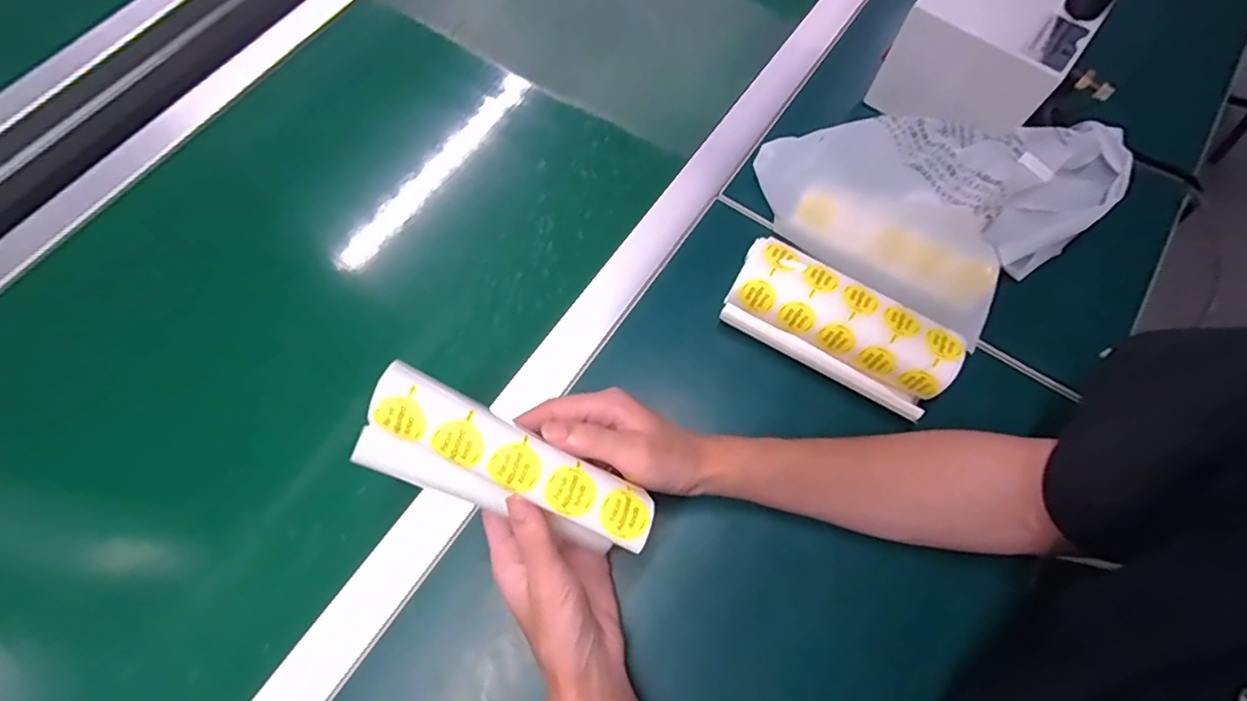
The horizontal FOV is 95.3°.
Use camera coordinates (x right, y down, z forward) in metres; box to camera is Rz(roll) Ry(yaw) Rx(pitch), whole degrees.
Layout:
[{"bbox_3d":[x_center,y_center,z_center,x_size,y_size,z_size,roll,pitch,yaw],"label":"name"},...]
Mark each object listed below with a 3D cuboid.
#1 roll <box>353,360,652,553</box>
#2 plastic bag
[{"bbox_3d":[-0.061,0.066,0.311,0.156,0.042,0.049,25,69,-3],"label":"roll"},{"bbox_3d":[0.266,-0.147,0.486,0.225,0.056,0.222,41,73,16],"label":"plastic bag"}]

